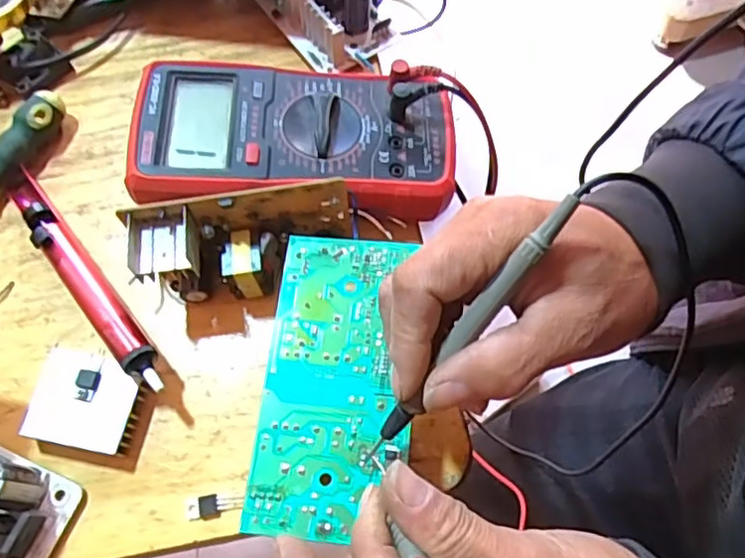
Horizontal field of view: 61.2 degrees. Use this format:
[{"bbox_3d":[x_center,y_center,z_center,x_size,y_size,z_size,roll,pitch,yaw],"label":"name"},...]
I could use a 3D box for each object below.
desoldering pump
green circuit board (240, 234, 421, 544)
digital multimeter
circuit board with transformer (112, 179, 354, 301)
[{"bbox_3d":[-0.165,-0.005,0.354,0.017,0.024,0.175,-38,70,-13],"label":"desoldering pump"},{"bbox_3d":[-0.018,0.047,0.304,0.066,0.004,0.145,4,67,4],"label":"green circuit board"},{"bbox_3d":[-0.043,-0.080,0.368,0.178,0.049,0.092,-3,67,2],"label":"digital multimeter"},{"bbox_3d":[-0.069,-0.018,0.341,0.114,0.055,0.035,-9,67,-1],"label":"circuit board with transformer"}]

